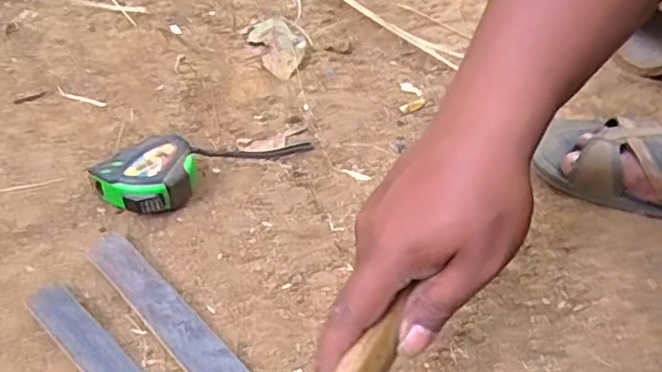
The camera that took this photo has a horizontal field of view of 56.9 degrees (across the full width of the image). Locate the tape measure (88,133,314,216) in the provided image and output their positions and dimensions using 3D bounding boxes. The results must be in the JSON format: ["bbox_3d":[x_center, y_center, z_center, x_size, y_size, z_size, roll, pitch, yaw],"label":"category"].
[{"bbox_3d":[-0.113,-0.026,0.562,0.195,0.042,0.057,-24,53,-25],"label":"tape measure"}]

